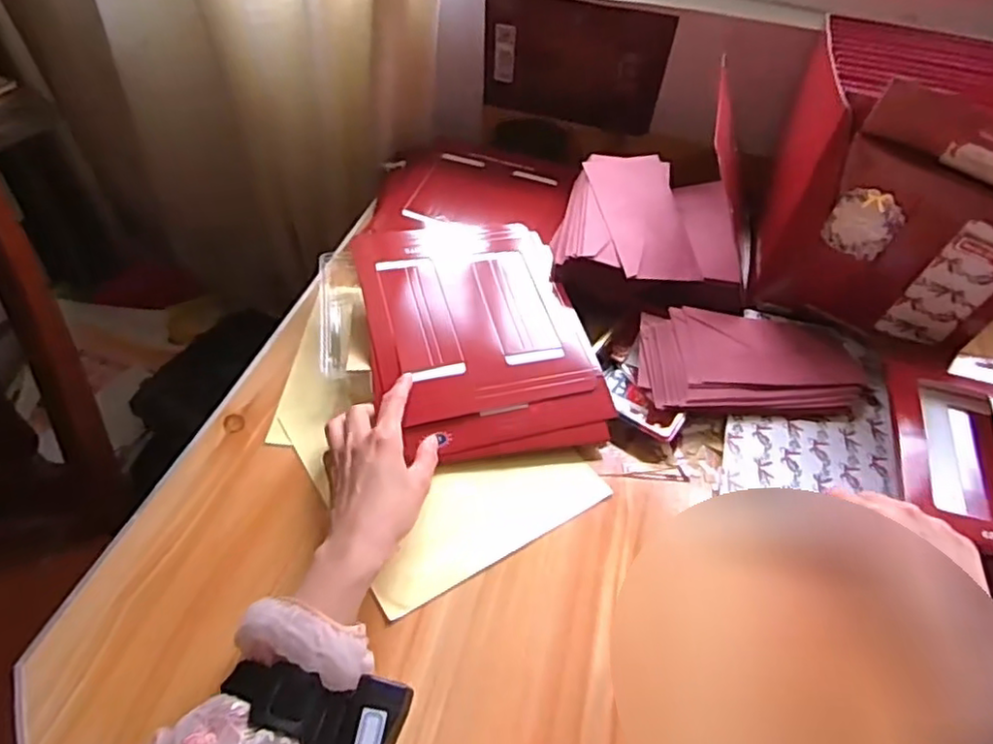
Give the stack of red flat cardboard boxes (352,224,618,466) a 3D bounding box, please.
[{"bbox_3d":[-0.026,-0.050,0.640,0.208,0.053,0.283,-6,49,-11],"label":"stack of red flat cardboard boxes"}]

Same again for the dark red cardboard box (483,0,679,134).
[{"bbox_3d":[0.098,-0.395,0.828,0.228,0.151,0.023,12,48,5],"label":"dark red cardboard box"}]

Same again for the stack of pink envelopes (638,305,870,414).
[{"bbox_3d":[0.258,-0.012,0.640,0.232,0.033,0.105,0,48,-5],"label":"stack of pink envelopes"}]

